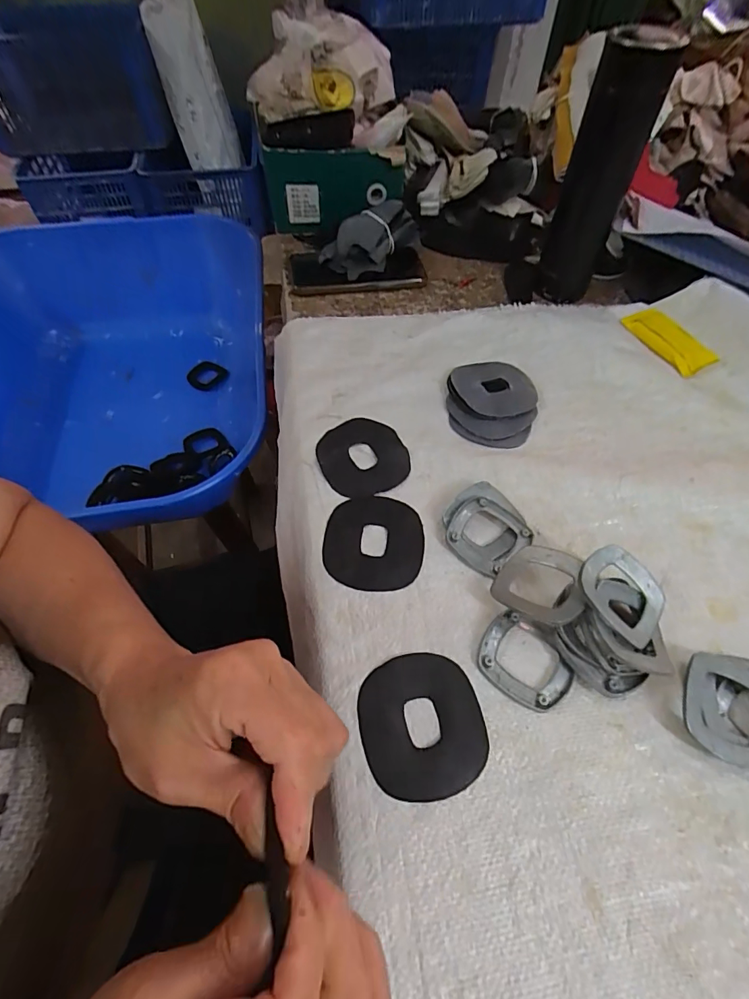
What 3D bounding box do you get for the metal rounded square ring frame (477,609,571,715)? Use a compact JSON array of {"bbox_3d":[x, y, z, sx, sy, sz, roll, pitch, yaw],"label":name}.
[{"bbox_3d":[0.104,0.108,0.309,0.061,0.007,0.057,31,61,18],"label":"metal rounded square ring frame"}]

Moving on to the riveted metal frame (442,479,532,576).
[{"bbox_3d":[0.089,0.022,0.361,0.065,0.015,0.063,-33,63,-21],"label":"riveted metal frame"}]

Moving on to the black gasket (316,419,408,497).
[{"bbox_3d":[-0.010,-0.038,0.397,0.076,0.008,0.078,1,57,-1],"label":"black gasket"}]

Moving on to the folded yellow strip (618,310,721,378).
[{"bbox_3d":[0.321,-0.175,0.495,0.045,0.010,0.098,-16,58,-12],"label":"folded yellow strip"}]

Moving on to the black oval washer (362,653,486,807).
[{"bbox_3d":[0.030,0.141,0.286,0.076,0.004,0.079,-9,57,-7],"label":"black oval washer"}]

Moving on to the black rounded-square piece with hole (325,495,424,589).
[{"bbox_3d":[0.000,0.033,0.356,0.076,0.004,0.080,1,57,-1],"label":"black rounded-square piece with hole"}]

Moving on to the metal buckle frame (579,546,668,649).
[{"bbox_3d":[0.169,0.063,0.306,0.061,0.007,0.058,44,62,2],"label":"metal buckle frame"}]

